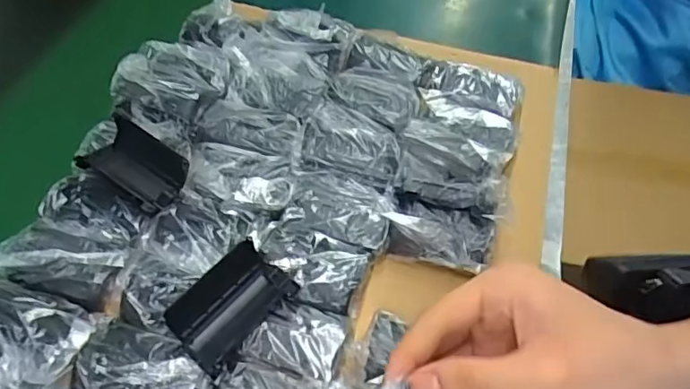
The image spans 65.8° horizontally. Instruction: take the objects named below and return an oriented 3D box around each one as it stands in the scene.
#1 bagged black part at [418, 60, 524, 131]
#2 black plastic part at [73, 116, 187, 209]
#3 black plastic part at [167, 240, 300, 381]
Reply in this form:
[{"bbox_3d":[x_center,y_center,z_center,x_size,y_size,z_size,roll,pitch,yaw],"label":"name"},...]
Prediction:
[{"bbox_3d":[0.099,-0.080,0.432,0.081,0.017,0.065,16,58,10],"label":"bagged black part"},{"bbox_3d":[-0.146,-0.024,0.376,0.070,0.021,0.044,22,59,14],"label":"black plastic part"},{"bbox_3d":[-0.068,0.066,0.320,0.048,0.018,0.070,33,63,20],"label":"black plastic part"}]

